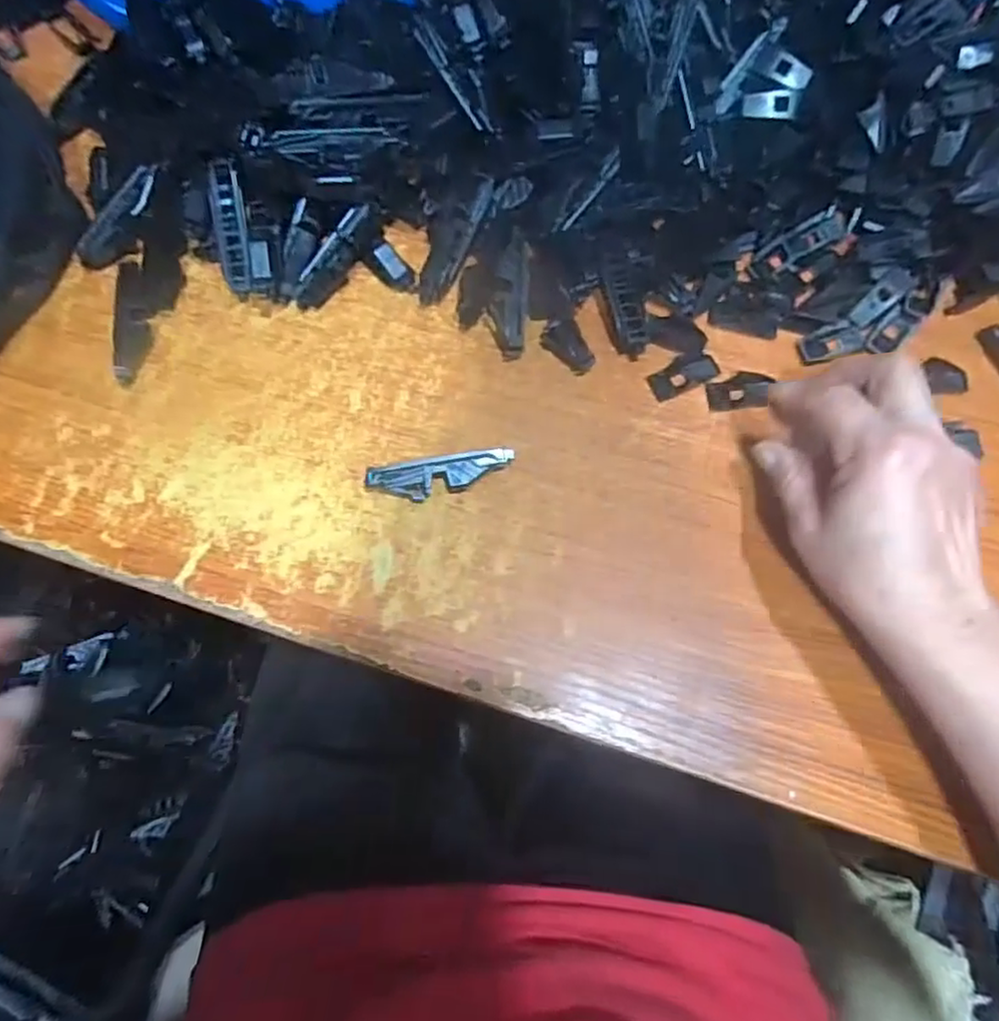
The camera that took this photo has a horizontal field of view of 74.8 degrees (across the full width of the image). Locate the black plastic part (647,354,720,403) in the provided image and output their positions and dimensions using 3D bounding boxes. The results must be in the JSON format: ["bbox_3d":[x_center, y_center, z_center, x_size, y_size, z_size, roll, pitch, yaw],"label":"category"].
[{"bbox_3d":[0.109,-0.081,0.386,0.040,0.004,0.020,-26,74,-7],"label":"black plastic part"}]

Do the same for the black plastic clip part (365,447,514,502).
[{"bbox_3d":[-0.032,-0.019,0.362,0.080,0.019,0.017,-11,73,-3],"label":"black plastic clip part"}]

